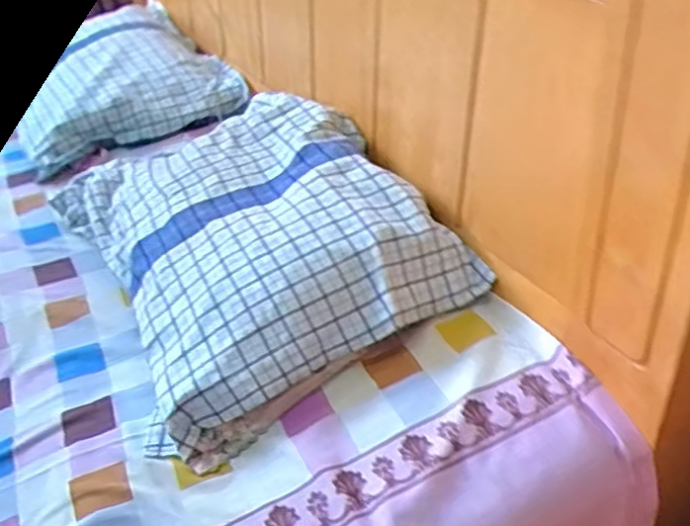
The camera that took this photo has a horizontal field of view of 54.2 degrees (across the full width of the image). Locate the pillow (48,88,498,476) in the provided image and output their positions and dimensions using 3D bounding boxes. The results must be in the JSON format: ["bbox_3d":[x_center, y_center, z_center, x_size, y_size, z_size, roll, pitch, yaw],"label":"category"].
[{"bbox_3d":[-0.129,-0.054,0.869,0.385,0.142,0.564,-22,39,-21],"label":"pillow"}]

